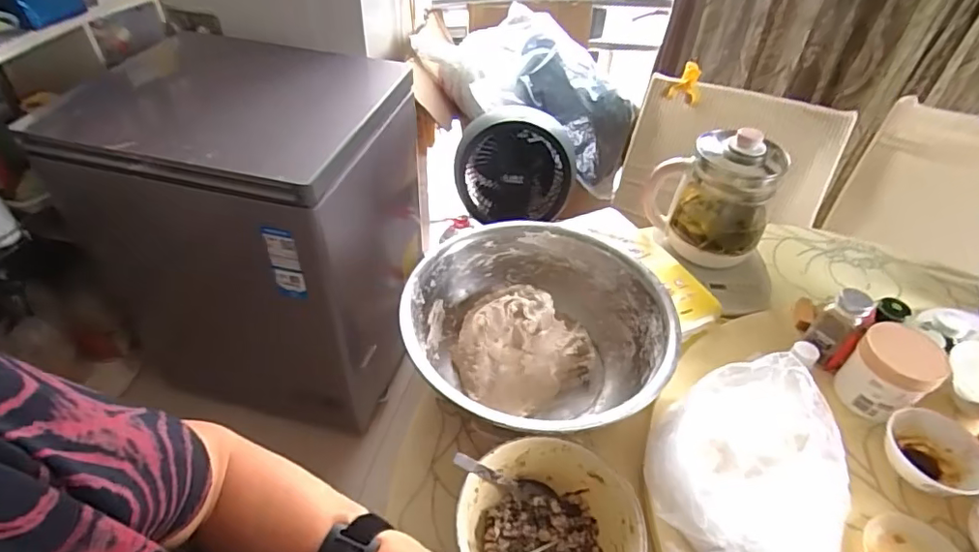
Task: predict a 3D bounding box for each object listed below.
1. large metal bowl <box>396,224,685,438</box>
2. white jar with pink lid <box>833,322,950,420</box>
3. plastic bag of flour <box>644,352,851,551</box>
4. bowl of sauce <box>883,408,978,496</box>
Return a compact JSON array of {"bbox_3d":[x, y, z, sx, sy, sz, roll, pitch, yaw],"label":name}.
[{"bbox_3d":[0.073,0.089,0.801,0.376,0.138,0.364,2,44,-2],"label":"large metal bowl"},{"bbox_3d":[0.550,0.132,0.744,0.099,0.096,0.089,-21,49,-23],"label":"white jar with pink lid"},{"bbox_3d":[0.288,0.208,0.617,0.183,0.148,0.214,28,49,23],"label":"plastic bag of flour"},{"bbox_3d":[0.556,0.225,0.679,0.097,0.052,0.110,-20,49,-22],"label":"bowl of sauce"}]

